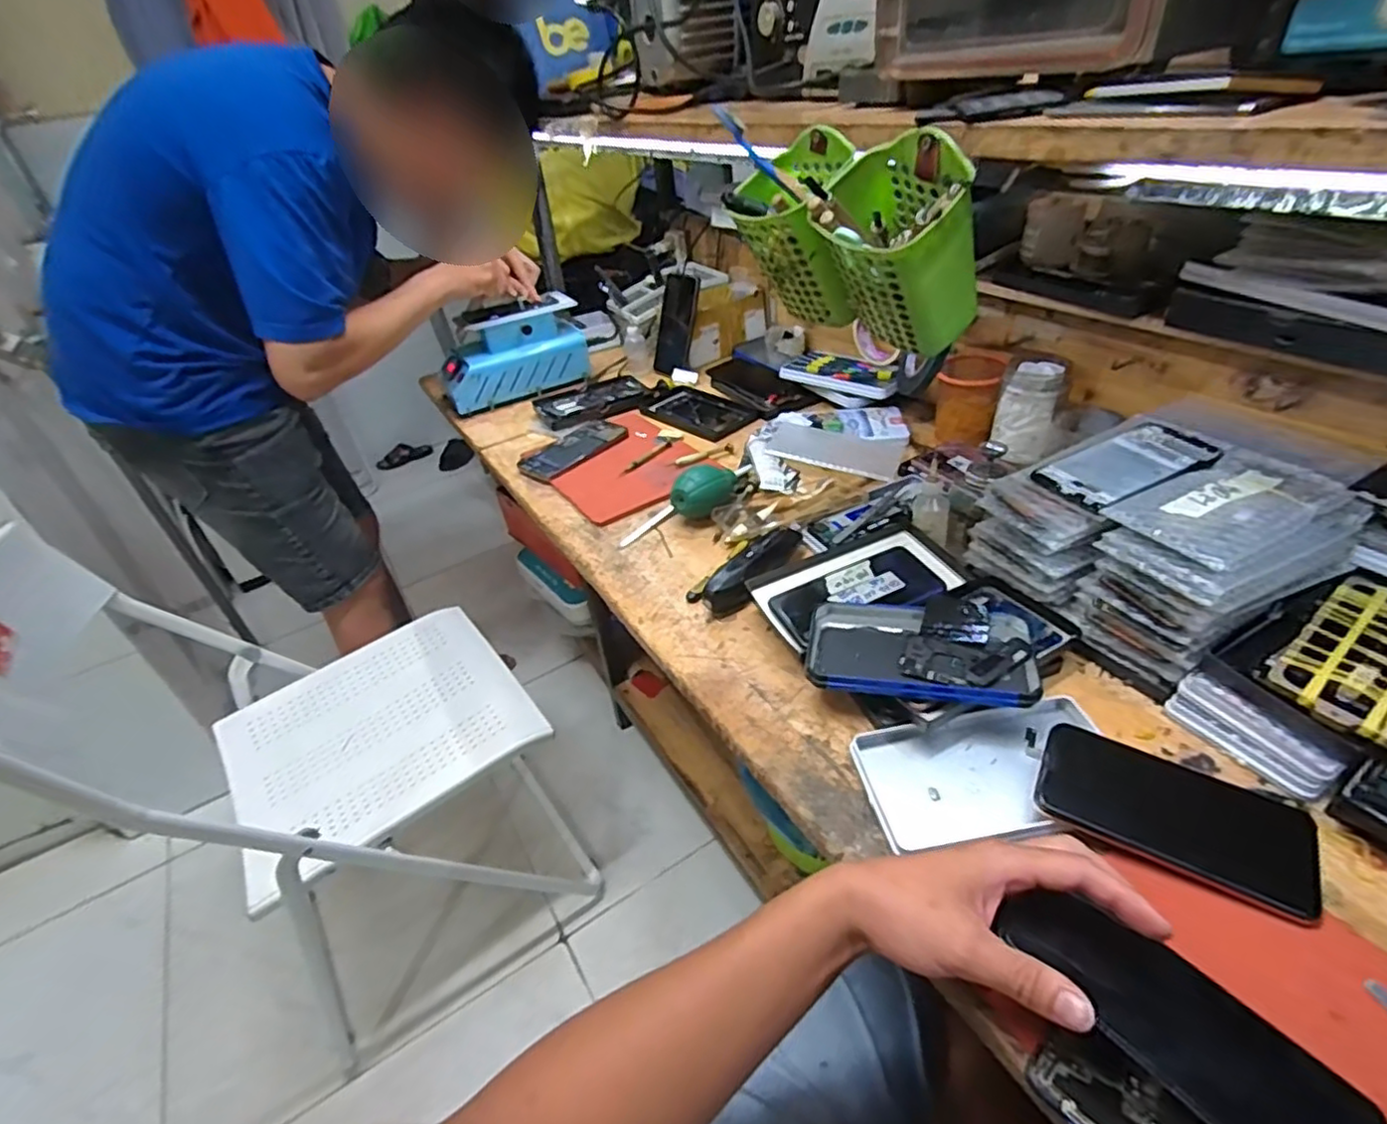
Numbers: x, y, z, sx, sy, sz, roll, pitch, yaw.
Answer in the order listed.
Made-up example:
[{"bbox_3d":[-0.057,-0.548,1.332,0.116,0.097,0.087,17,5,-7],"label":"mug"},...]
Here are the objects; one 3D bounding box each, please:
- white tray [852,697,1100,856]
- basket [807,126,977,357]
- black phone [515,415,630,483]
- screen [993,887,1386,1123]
[{"bbox_3d":[0.218,0.152,0.501,0.182,0.016,0.099,-10,37,-3],"label":"white tray"},{"bbox_3d":[0.157,-0.233,0.505,0.087,0.132,0.109,-49,54,-1],"label":"basket"},{"bbox_3d":[-0.173,-0.167,0.975,0.094,0.007,0.170,25,48,36],"label":"black phone"},{"bbox_3d":[0.241,0.226,0.336,0.066,0.008,0.158,-26,46,-32],"label":"screen"}]

